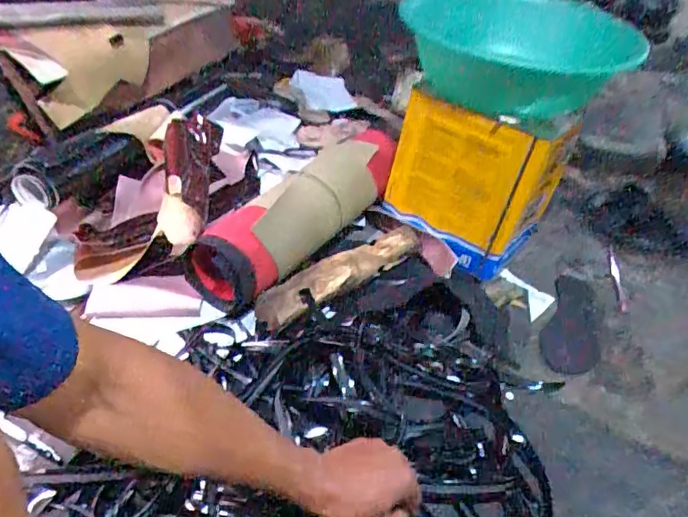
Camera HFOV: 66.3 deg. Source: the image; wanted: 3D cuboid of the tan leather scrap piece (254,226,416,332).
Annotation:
[{"bbox_3d":[0.002,0.031,0.802,0.298,0.065,0.063,-19,45,-30],"label":"tan leather scrap piece"}]

